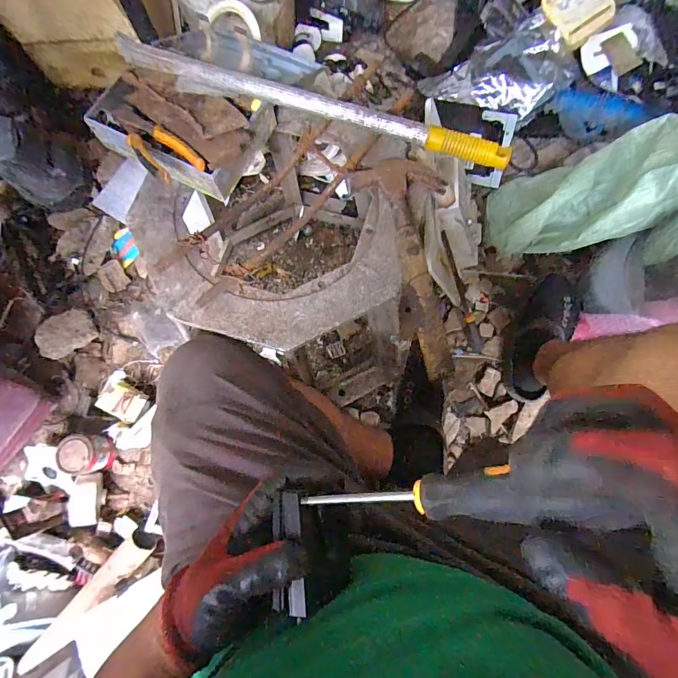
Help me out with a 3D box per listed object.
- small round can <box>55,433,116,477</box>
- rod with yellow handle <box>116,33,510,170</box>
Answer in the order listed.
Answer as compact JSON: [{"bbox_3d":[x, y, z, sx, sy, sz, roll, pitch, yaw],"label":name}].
[{"bbox_3d":[-0.477,0.216,0.752,0.075,0.061,0.069,0,76,2],"label":"small round can"},{"bbox_3d":[-0.043,-0.311,0.526,0.534,0.023,0.030,19,77,6],"label":"rod with yellow handle"}]

